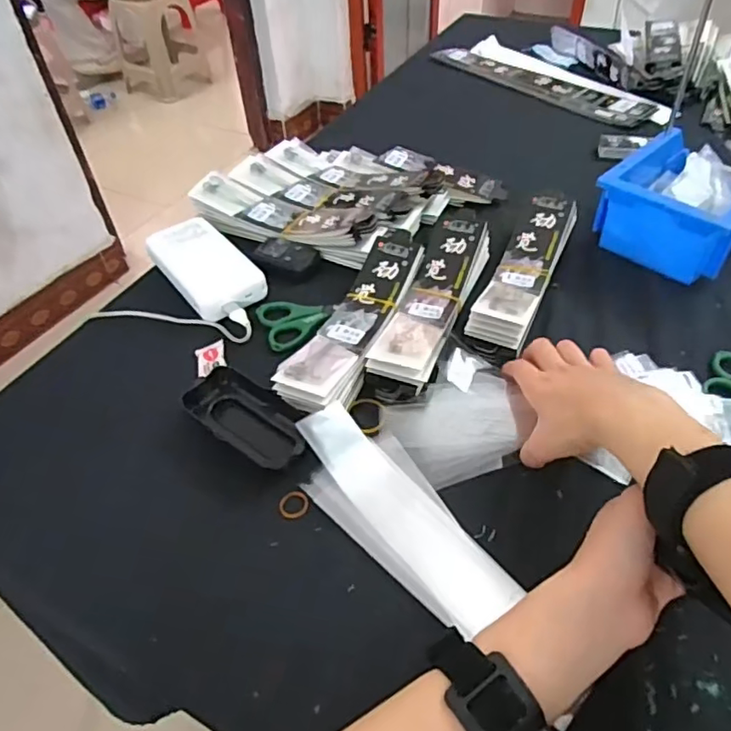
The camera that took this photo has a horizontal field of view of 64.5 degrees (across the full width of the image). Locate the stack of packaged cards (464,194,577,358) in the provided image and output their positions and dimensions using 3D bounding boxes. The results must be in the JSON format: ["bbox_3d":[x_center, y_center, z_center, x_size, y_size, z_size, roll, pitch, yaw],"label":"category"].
[{"bbox_3d":[0.155,-0.095,0.548,0.060,0.033,0.202,18,51,19],"label":"stack of packaged cards"}]

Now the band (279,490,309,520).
[{"bbox_3d":[-0.051,0.099,0.413,0.021,0.004,0.021,-2,47,2],"label":"band"}]

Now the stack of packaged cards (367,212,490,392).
[{"bbox_3d":[0.064,-0.071,0.526,0.053,0.031,0.210,16,50,17],"label":"stack of packaged cards"}]

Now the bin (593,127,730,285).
[{"bbox_3d":[0.313,-0.154,0.573,0.144,0.080,0.121,-37,55,-26],"label":"bin"}]

